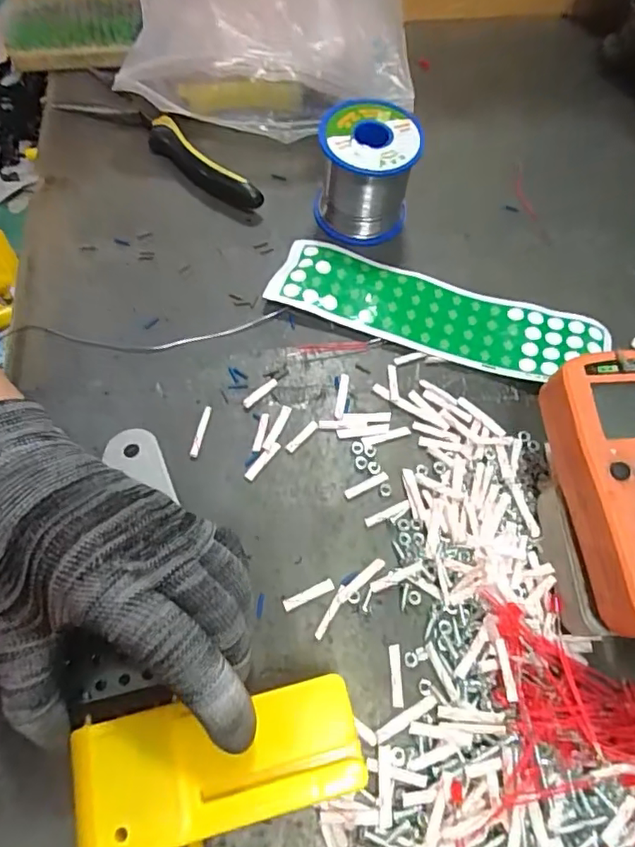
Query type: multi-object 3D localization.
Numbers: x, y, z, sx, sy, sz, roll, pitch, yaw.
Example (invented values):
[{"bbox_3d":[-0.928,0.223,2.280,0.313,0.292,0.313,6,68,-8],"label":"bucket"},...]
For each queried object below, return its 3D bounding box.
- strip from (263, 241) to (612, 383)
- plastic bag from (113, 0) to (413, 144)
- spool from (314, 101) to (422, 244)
[{"bbox_3d":[0.077,-0.073,0.367,0.212,0.010,0.058,16,64,7],"label":"strip"},{"bbox_3d":[-0.036,-0.285,0.420,0.201,0.086,0.155,-3,63,-2],"label":"plastic bag"},{"bbox_3d":[0.032,-0.169,0.380,0.063,0.062,0.061,3,63,0],"label":"spool"}]

